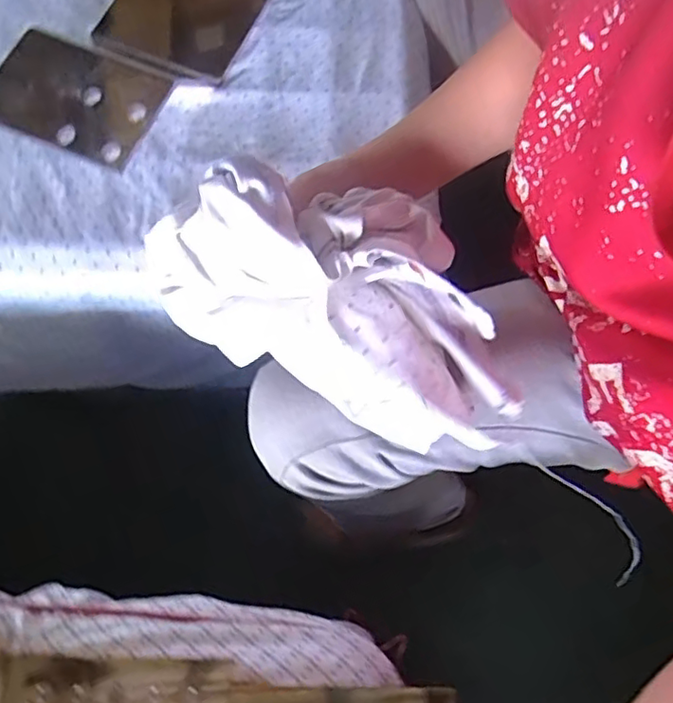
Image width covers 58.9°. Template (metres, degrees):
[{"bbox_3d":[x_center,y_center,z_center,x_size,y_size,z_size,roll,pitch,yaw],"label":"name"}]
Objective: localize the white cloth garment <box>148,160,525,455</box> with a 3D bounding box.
[{"bbox_3d":[0.009,-0.034,0.388,0.232,0.154,0.110,20,69,5],"label":"white cloth garment"}]

